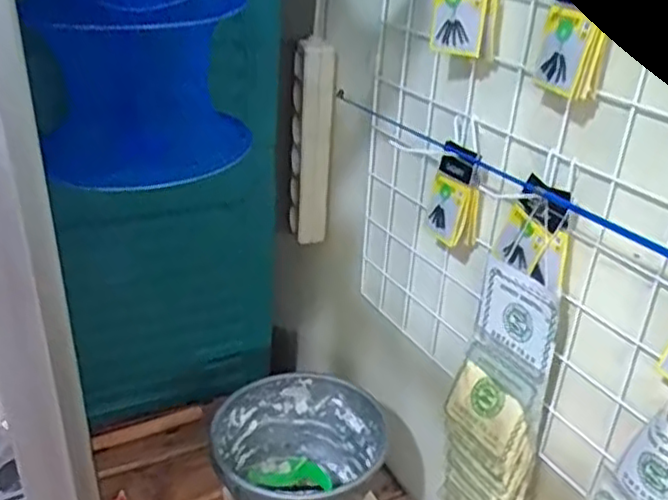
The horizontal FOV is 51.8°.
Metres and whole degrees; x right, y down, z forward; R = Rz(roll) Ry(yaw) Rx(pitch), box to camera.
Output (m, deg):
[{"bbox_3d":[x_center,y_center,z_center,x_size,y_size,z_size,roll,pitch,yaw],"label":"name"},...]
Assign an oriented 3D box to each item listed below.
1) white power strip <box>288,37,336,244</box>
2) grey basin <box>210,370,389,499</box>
[{"bbox_3d":[-0.028,-0.129,0.862,0.049,0.258,0.037,-1,28,-7],"label":"white power strip"},{"bbox_3d":[-0.043,0.244,0.786,0.176,0.121,0.179,2,28,-1],"label":"grey basin"}]

